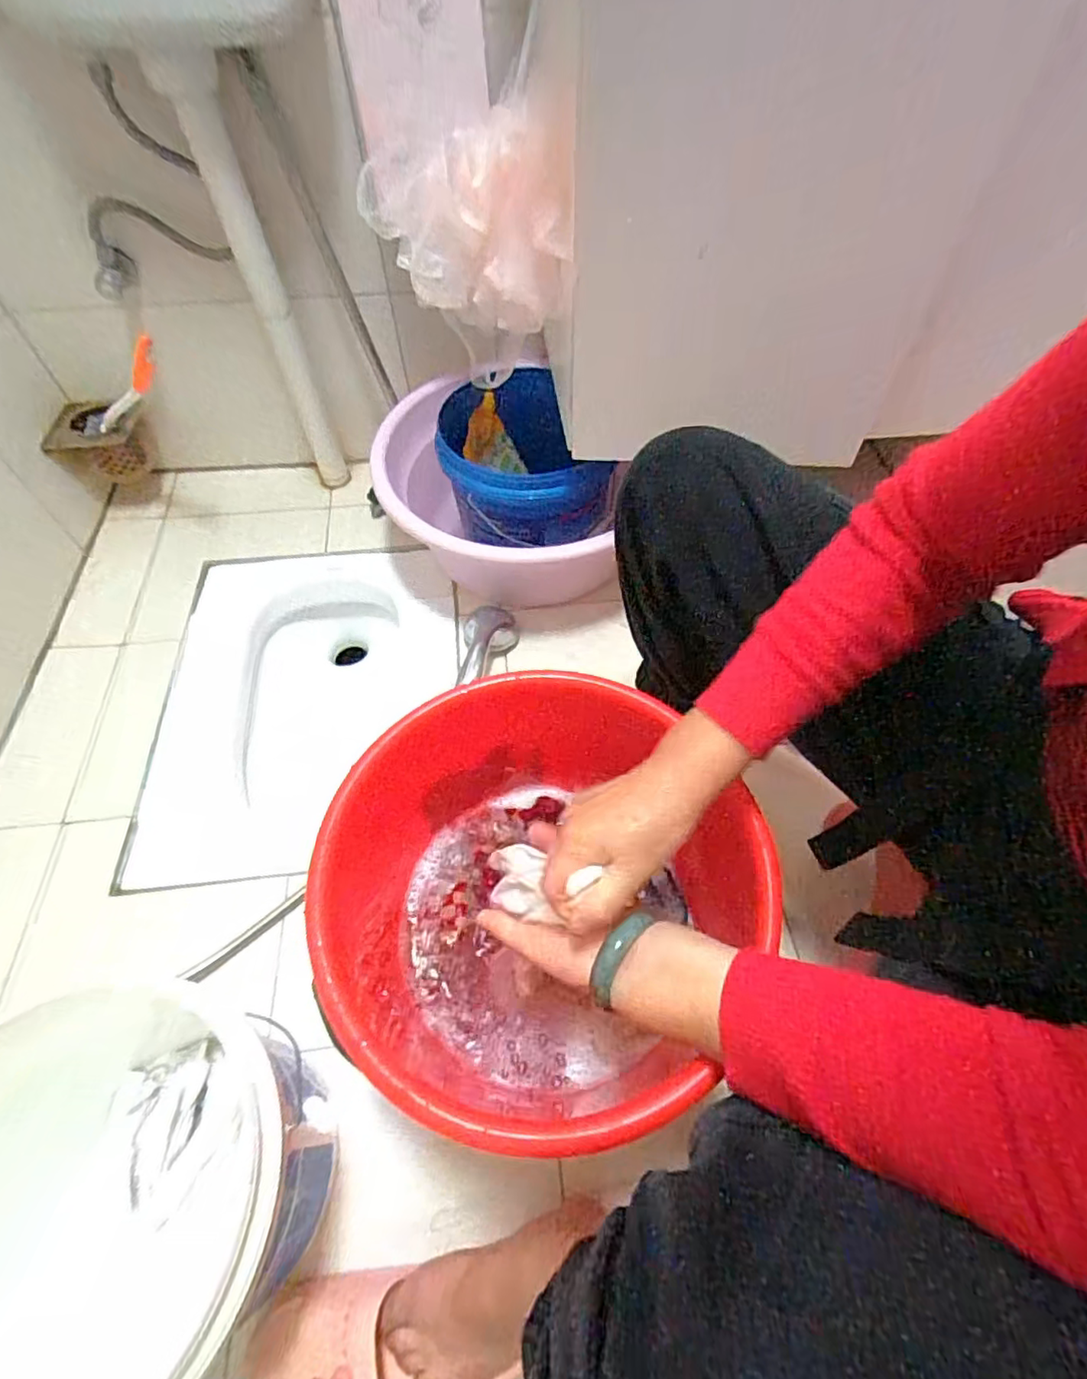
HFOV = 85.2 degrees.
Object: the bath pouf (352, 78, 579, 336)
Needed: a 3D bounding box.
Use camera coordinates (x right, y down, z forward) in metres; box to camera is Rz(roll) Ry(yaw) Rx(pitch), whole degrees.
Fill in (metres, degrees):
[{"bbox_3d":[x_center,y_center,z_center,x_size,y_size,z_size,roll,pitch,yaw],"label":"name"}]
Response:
[{"bbox_3d":[-0.075,-0.452,0.564,0.192,0.148,0.148,-6,57,-3],"label":"bath pouf"}]

